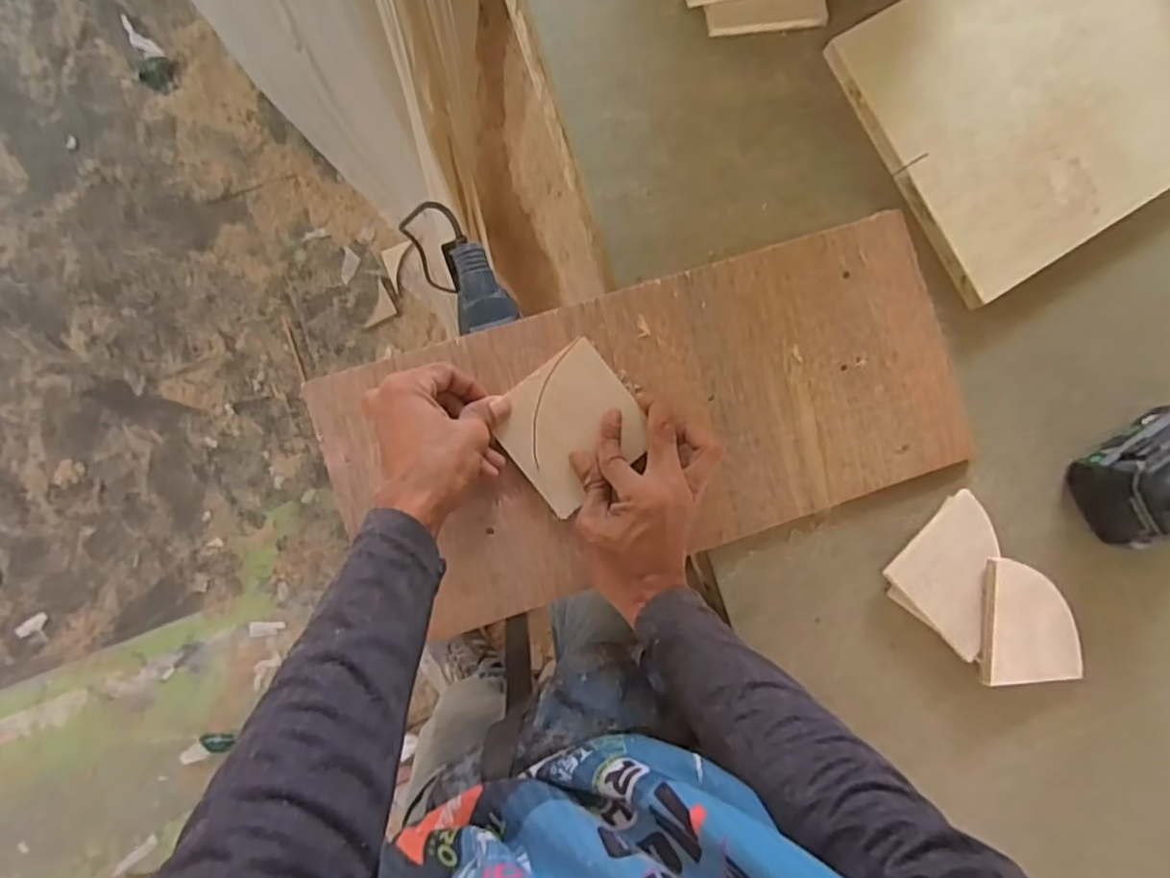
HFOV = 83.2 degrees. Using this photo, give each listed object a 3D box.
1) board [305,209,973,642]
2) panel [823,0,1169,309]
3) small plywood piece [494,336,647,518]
[{"bbox_3d":[0.060,-0.013,0.521,0.494,0.009,0.214,-18,91,-7],"label":"board"},{"bbox_3d":[0.401,-0.301,0.566,0.322,0.022,0.253,-31,93,-7],"label":"panel"},{"bbox_3d":[-0.009,-0.010,0.495,0.103,0.007,0.096,-40,94,-6],"label":"small plywood piece"}]

